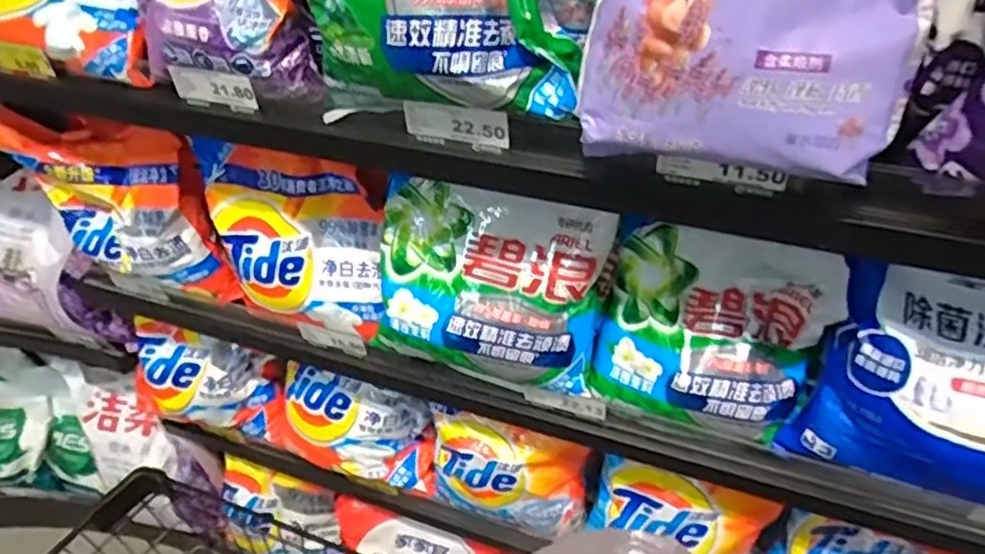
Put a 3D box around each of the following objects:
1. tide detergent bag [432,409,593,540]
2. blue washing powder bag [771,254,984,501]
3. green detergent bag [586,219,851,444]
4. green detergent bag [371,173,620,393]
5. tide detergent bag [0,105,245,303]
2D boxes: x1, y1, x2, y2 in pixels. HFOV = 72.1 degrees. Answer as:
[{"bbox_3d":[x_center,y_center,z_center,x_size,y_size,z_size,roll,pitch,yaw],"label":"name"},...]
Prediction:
[{"bbox_3d":[0.016,0.267,0.910,0.222,0.194,0.060,6,44,11],"label":"tide detergent bag"},{"bbox_3d":[0.393,0.099,0.563,0.235,0.172,0.096,13,45,18],"label":"blue washing powder bag"},{"bbox_3d":[0.209,0.049,0.665,0.211,0.154,0.114,11,45,16],"label":"green detergent bag"},{"bbox_3d":[-0.006,0.005,0.702,0.242,0.205,0.069,17,13,18],"label":"green detergent bag"},{"bbox_3d":[-0.458,-0.088,0.854,0.247,0.210,0.103,17,47,22],"label":"tide detergent bag"}]

